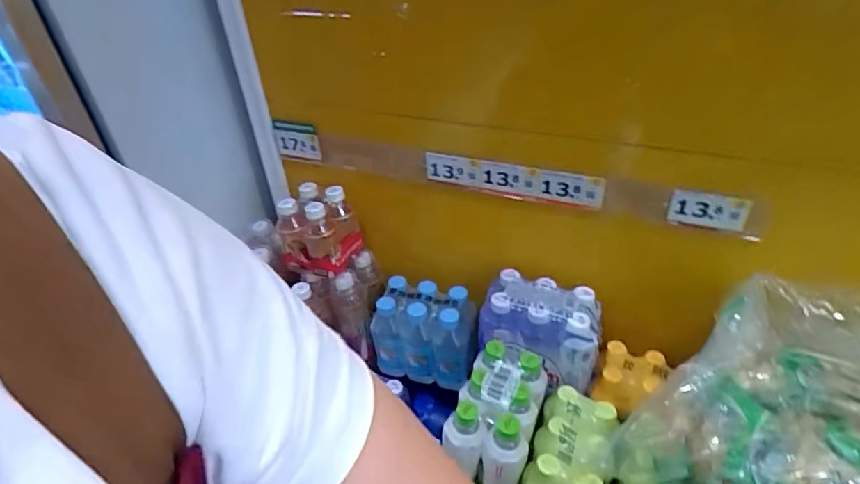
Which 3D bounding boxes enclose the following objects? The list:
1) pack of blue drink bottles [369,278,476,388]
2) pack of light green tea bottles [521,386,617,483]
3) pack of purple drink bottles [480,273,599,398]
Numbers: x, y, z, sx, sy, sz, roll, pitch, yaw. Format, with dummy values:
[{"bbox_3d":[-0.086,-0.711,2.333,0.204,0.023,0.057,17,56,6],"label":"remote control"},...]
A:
[{"bbox_3d":[-0.006,0.155,0.863,0.177,0.144,0.113,3,37,10],"label":"pack of blue drink bottles"},{"bbox_3d":[0.201,0.328,0.709,0.107,0.145,0.165,13,40,21],"label":"pack of light green tea bottles"},{"bbox_3d":[0.171,0.141,0.776,0.173,0.134,0.107,7,38,14],"label":"pack of purple drink bottles"}]

